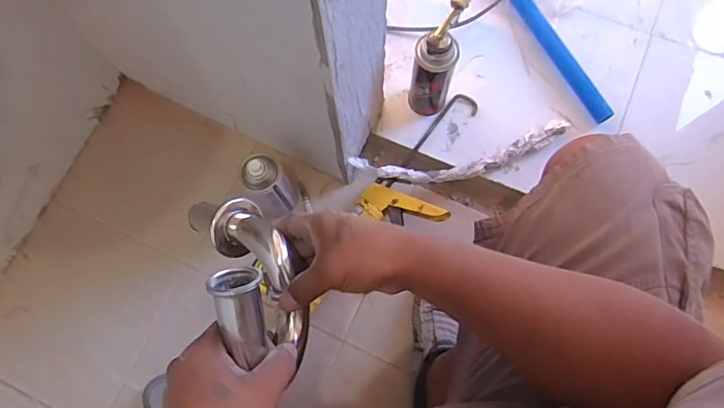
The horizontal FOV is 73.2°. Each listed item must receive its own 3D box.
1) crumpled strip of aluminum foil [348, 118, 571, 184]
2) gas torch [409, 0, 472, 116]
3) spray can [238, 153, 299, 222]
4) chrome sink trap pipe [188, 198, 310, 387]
[{"bbox_3d":[0.174,-0.080,0.811,0.366,0.070,0.061,-14,76,-2],"label":"crumpled strip of aluminum foil"},{"bbox_3d":[0.129,-0.251,0.757,0.061,0.247,0.141,26,78,8],"label":"gas torch"},{"bbox_3d":[-0.143,-0.024,0.783,0.056,0.182,0.058,0,76,2],"label":"spray can"},{"bbox_3d":[-0.087,0.074,0.437,0.061,0.172,0.119,-24,115,-4],"label":"chrome sink trap pipe"}]

